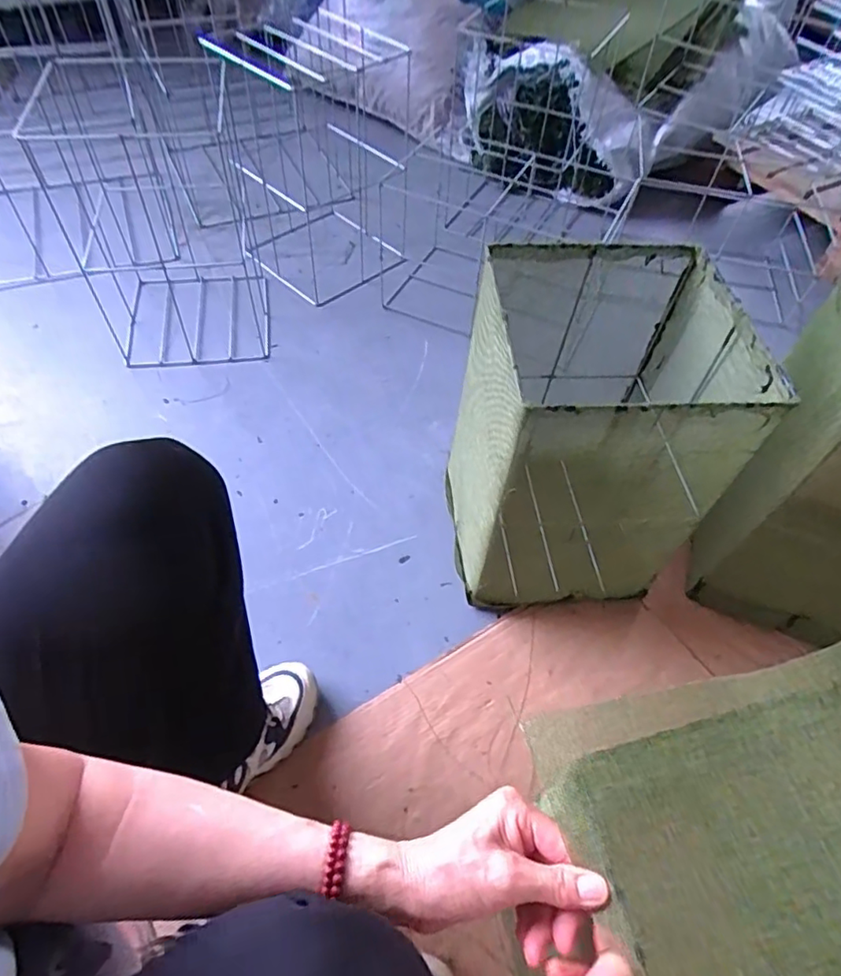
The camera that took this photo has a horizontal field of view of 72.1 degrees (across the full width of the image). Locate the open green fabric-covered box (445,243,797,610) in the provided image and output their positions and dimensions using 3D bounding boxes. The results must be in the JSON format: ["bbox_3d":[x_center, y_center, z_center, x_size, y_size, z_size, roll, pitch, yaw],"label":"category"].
[{"bbox_3d":[0.217,-0.065,0.788,0.312,0.413,0.291,-3,55,-5],"label":"open green fabric-covered box"}]

